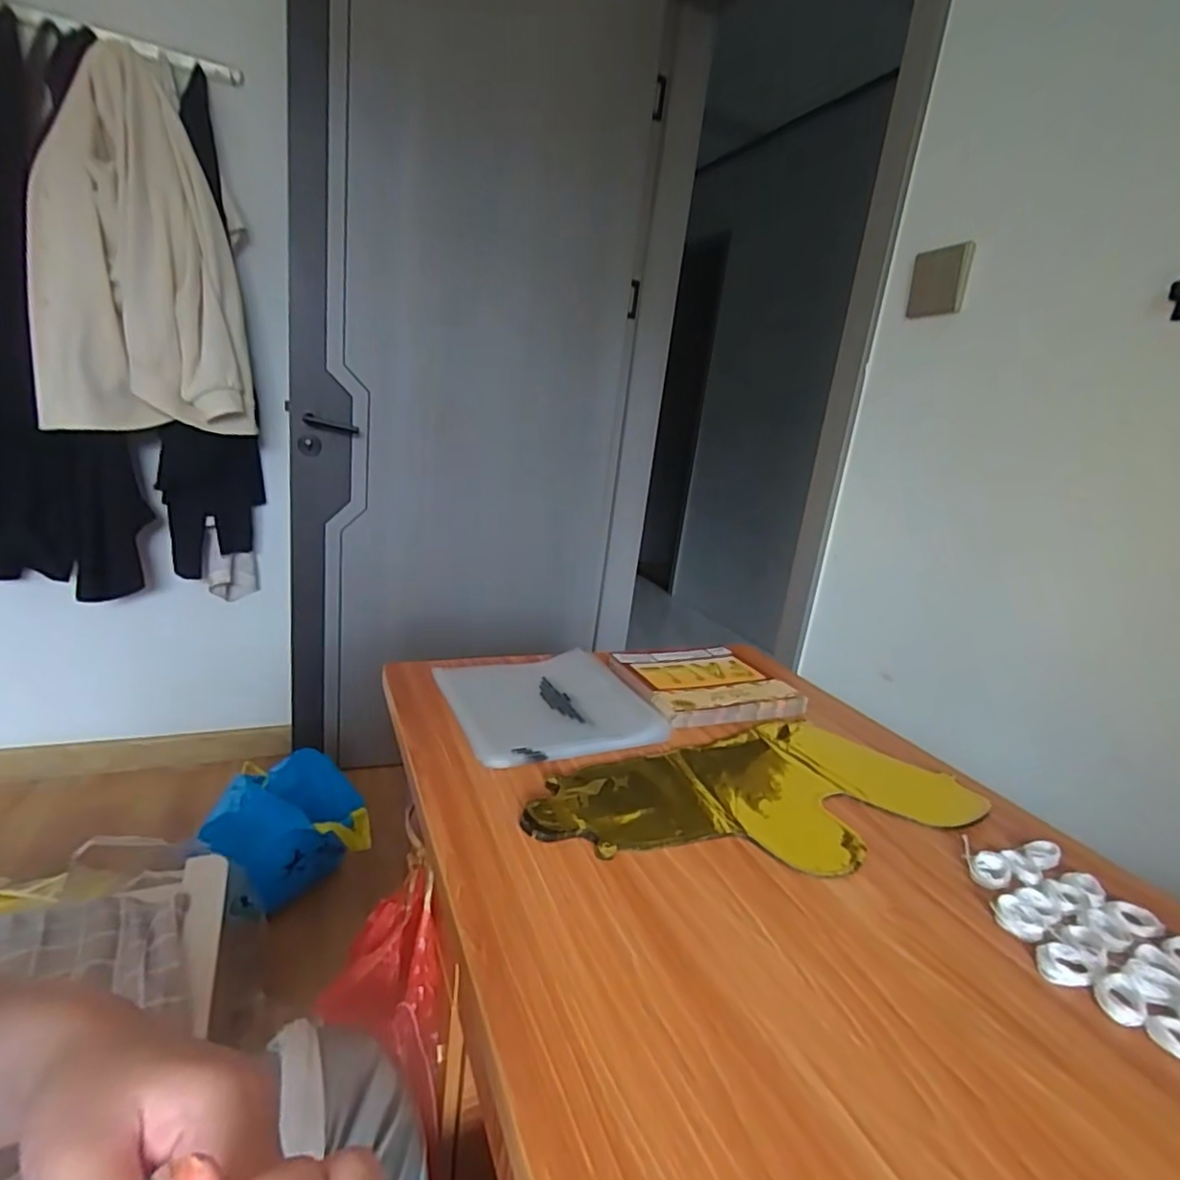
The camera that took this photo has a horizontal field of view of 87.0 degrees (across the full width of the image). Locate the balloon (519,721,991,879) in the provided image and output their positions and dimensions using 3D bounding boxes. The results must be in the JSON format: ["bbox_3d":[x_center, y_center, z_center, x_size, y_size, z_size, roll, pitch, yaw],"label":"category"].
[{"bbox_3d":[0.151,0.190,0.578,0.424,0.019,0.204,-3,18,-28],"label":"balloon"}]

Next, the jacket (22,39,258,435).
[{"bbox_3d":[-0.936,-0.677,1.291,0.381,0.650,0.169,-5,20,-37],"label":"jacket"}]

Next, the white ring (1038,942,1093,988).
[{"bbox_3d":[0.319,0.252,0.419,0.031,0.012,0.030,5,16,-2],"label":"white ring"}]

